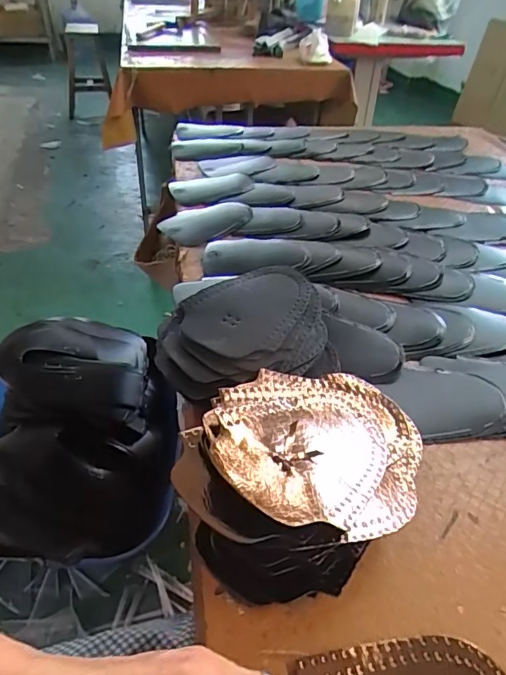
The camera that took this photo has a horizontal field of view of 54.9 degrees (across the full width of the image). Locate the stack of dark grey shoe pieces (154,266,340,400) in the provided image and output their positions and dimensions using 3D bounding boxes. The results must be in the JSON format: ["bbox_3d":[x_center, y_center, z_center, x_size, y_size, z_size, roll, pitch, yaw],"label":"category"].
[{"bbox_3d":[-0.008,-0.003,0.456,0.163,0.054,0.134,-22,46,-27],"label":"stack of dark grey shoe pieces"}]

